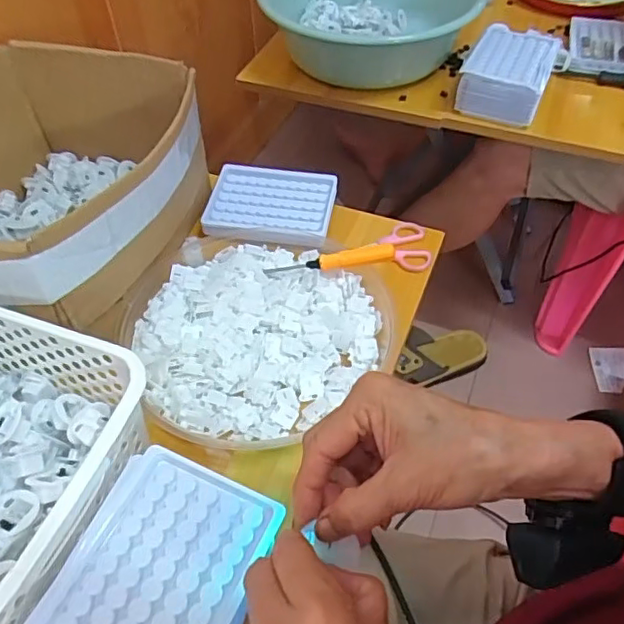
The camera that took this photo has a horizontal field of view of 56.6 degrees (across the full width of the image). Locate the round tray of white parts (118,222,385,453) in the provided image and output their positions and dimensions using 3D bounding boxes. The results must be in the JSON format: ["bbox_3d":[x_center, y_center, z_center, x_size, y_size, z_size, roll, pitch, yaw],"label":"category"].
[{"bbox_3d":[-0.053,0.004,0.522,0.226,0.030,0.225,0,51,0],"label":"round tray of white parts"}]

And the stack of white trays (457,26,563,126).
[{"bbox_3d":[0.254,-0.308,0.749,0.099,0.061,0.142,20,53,16],"label":"stack of white trays"}]

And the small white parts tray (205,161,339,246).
[{"bbox_3d":[-0.045,-0.117,0.623,0.132,0.018,0.106,6,51,5],"label":"small white parts tray"}]

